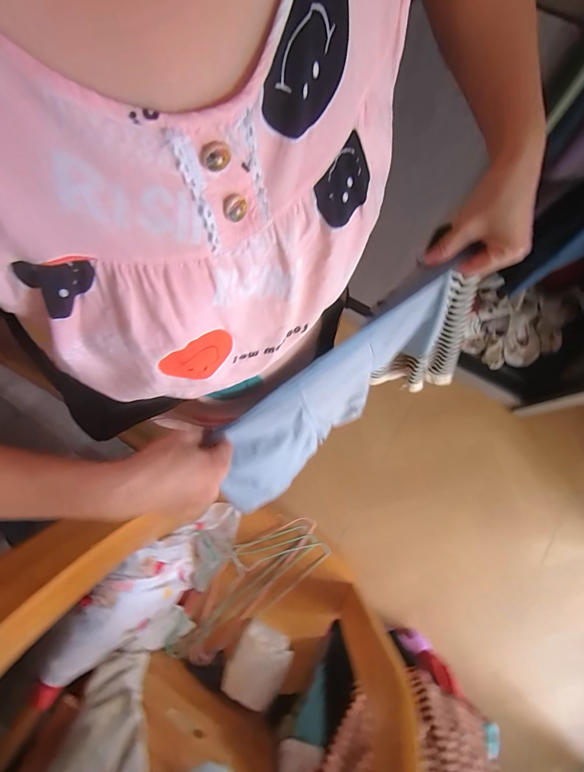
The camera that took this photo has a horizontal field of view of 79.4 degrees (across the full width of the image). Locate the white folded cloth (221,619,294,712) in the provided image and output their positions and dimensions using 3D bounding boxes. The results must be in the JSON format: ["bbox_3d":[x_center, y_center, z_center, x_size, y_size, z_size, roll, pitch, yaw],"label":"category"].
[{"bbox_3d":[-0.077,0.626,0.791,0.124,0.044,0.147,26,79,7],"label":"white folded cloth"}]

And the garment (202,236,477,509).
[{"bbox_3d":[0.053,0.014,0.467,0.381,0.234,0.086,-41,79,-7],"label":"garment"}]

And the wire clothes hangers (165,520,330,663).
[{"bbox_3d":[-0.115,0.480,0.853,0.429,0.060,0.163,-39,79,-7],"label":"wire clothes hangers"}]

